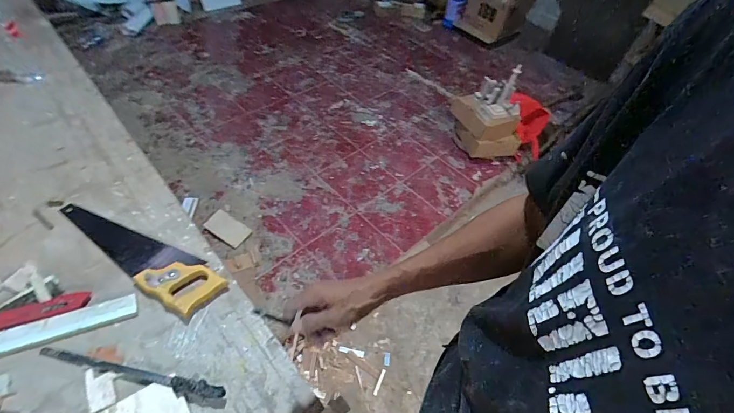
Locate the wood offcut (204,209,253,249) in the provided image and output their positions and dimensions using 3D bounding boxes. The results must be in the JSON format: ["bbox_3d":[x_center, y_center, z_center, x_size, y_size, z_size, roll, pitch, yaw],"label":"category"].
[{"bbox_3d":[-0.589,0.088,1.490,0.197,0.021,0.105,31,52,18],"label":"wood offcut"}]

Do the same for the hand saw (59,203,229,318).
[{"bbox_3d":[-0.472,0.090,0.715,0.409,0.022,0.100,25,51,13],"label":"hand saw"}]

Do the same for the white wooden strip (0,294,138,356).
[{"bbox_3d":[-0.538,0.207,0.597,0.254,0.007,0.048,-14,55,-23],"label":"white wooden strip"}]

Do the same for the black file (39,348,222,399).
[{"bbox_3d":[-0.379,0.274,0.572,0.305,0.026,0.027,11,49,1],"label":"black file"}]

